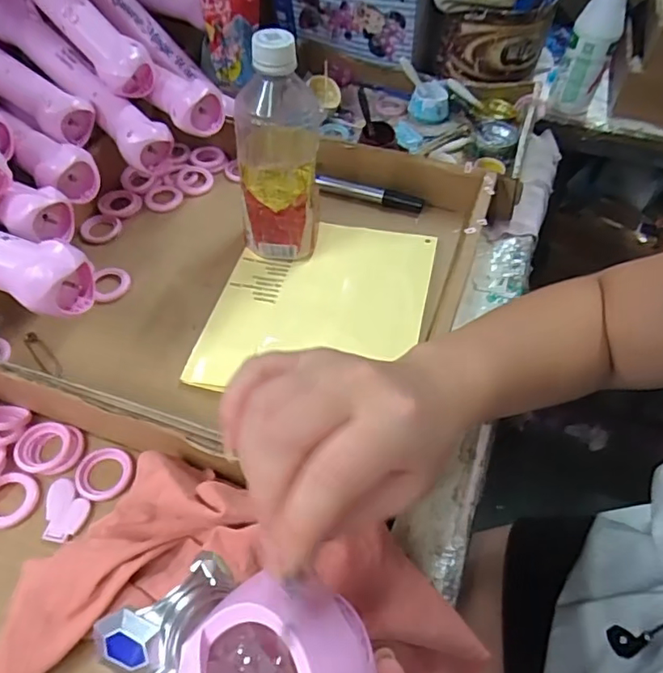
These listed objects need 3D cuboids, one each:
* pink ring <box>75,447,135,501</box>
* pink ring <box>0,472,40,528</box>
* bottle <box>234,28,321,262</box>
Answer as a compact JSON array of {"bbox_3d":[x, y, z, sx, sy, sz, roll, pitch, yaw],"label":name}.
[{"bbox_3d":[-0.155,0.093,0.382,0.039,0.005,0.037,2,52,-2],"label":"pink ring"},{"bbox_3d":[-0.212,0.107,0.367,0.034,0.004,0.036,2,52,-2],"label":"pink ring"},{"bbox_3d":[-0.042,-0.153,0.459,0.066,0.181,0.080,-1,53,-4],"label":"bottle"}]

